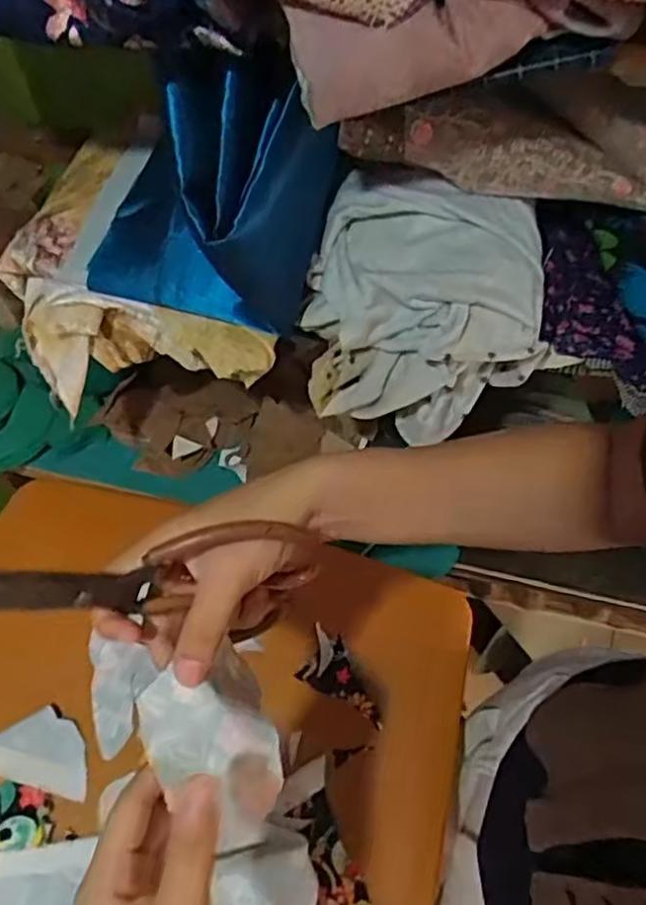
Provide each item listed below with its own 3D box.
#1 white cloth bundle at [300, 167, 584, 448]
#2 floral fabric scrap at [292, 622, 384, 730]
[{"bbox_3d":[0.093,-0.113,0.564,0.207,0.162,0.131,10,58,8],"label":"white cloth bundle"},{"bbox_3d":[0.021,0.188,0.576,0.083,0.008,0.049,26,61,17],"label":"floral fabric scrap"}]

